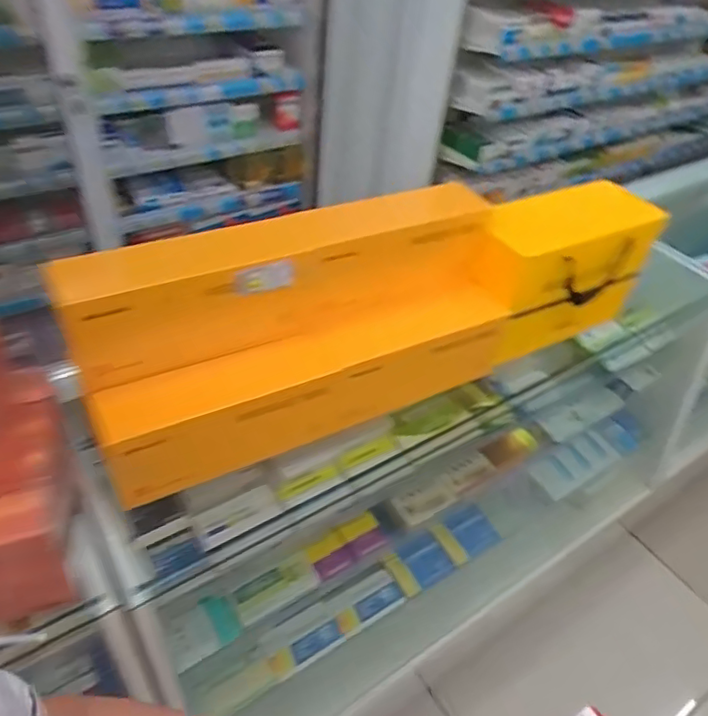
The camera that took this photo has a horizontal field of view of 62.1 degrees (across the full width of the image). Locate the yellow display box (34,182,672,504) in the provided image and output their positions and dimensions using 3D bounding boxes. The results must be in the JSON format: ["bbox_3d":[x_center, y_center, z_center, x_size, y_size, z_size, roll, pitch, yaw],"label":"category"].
[{"bbox_3d":[0.066,-0.071,0.783,0.790,0.230,0.140,-19,49,-25],"label":"yellow display box"}]

